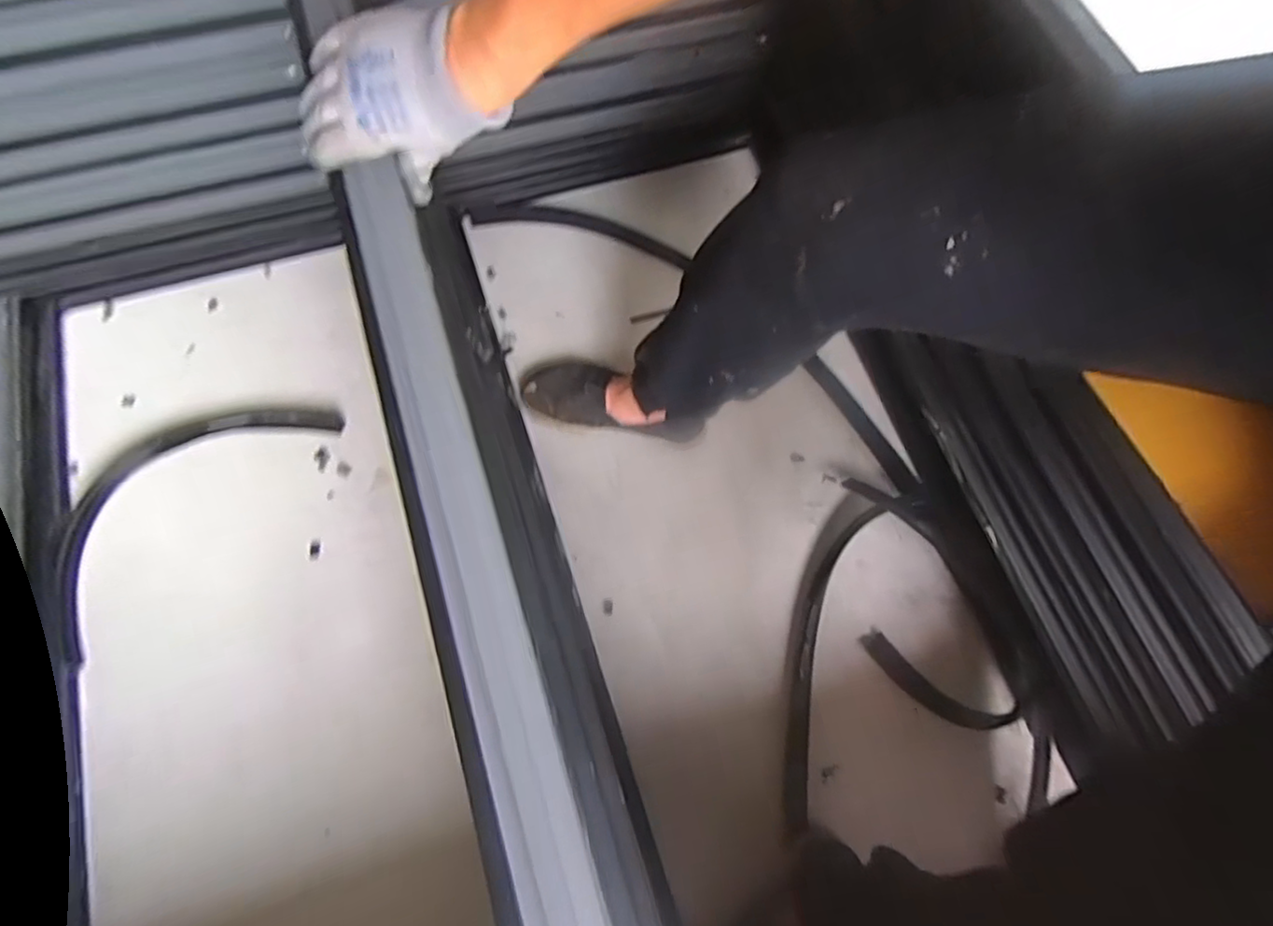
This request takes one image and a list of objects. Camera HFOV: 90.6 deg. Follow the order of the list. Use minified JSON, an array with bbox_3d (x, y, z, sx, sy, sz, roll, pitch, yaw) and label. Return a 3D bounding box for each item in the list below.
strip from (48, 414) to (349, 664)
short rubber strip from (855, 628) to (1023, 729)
[{"bbox_3d":[-0.597,0.033,0.813,0.183,0.021,0.400,38,73,11],"label":"strip"},{"bbox_3d":[0.348,0.263,0.749,0.175,0.022,0.053,30,70,29],"label":"short rubber strip"}]

